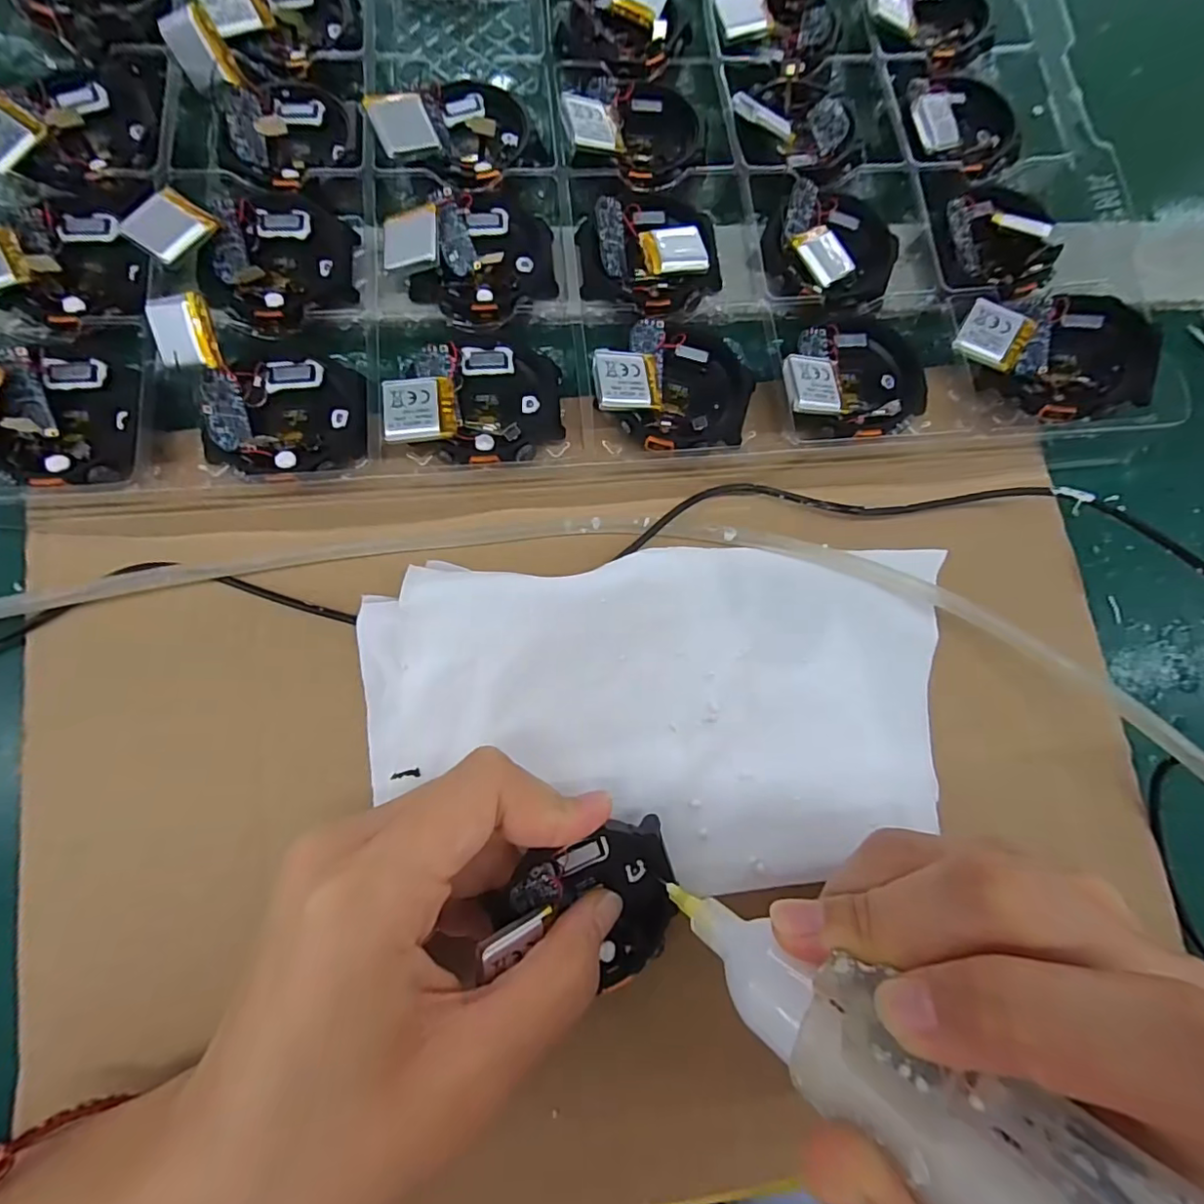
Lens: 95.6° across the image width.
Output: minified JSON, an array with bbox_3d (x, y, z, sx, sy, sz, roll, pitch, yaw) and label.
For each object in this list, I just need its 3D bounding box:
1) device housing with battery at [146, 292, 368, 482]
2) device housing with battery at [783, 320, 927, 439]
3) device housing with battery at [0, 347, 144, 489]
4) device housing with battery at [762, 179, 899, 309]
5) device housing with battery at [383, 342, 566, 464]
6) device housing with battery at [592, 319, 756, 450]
[{"bbox_3d":[-0.112,-0.066,0.178,0.059,0.025,0.046,11,81,-3],"label":"device housing with battery"},{"bbox_3d":[0.091,-0.082,0.201,0.057,0.018,0.046,-16,83,-7],"label":"device housing with battery"},{"bbox_3d":[-0.181,-0.061,0.177,0.056,0.018,0.046,9,81,-4],"label":"device housing with battery"},{"bbox_3d":[0.089,-0.137,0.213,0.049,0.010,0.049,1,82,-5],"label":"device housing with battery"},{"bbox_3d":[-0.043,-0.070,0.191,0.058,0.017,0.046,-5,82,-6],"label":"device housing with battery"},{"bbox_3d":[0.025,-0.077,0.196,0.055,0.015,0.047,-4,82,-6],"label":"device housing with battery"}]

